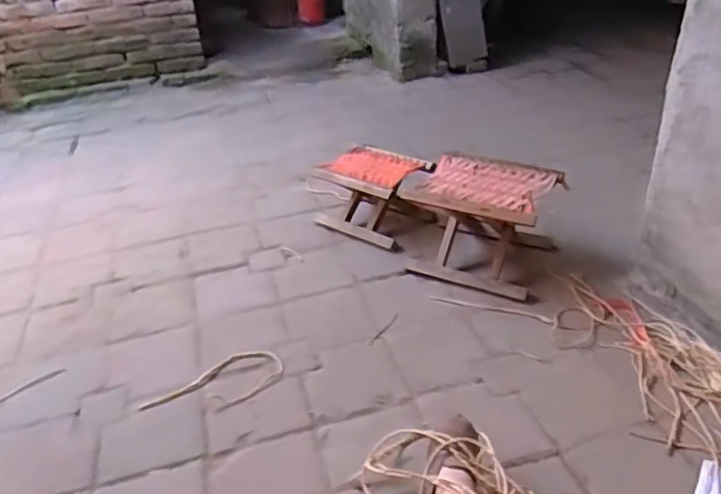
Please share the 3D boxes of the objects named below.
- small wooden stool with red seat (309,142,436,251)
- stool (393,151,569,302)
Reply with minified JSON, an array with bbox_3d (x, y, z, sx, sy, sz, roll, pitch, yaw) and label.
[{"bbox_3d":[0.034,-0.149,1.751,0.294,0.192,0.235,22,42,34],"label":"small wooden stool with red seat"},{"bbox_3d":[0.312,-0.068,1.544,0.307,0.230,0.258,15,39,26],"label":"stool"}]

